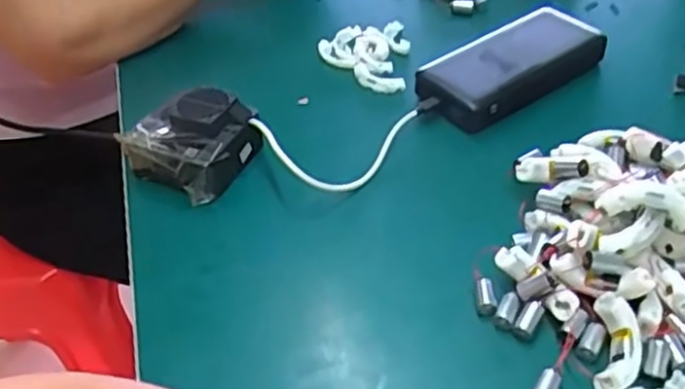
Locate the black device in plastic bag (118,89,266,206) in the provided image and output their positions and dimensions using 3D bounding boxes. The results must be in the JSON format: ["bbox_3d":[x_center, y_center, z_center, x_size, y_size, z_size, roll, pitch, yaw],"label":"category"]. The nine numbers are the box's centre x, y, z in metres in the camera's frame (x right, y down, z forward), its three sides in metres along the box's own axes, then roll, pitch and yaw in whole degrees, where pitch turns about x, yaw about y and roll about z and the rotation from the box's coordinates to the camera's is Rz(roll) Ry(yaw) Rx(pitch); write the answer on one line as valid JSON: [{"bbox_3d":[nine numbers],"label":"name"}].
[{"bbox_3d":[-0.111,-0.041,0.518,0.084,0.051,0.070,19,48,25],"label":"black device in plastic bag"}]

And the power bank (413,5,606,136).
[{"bbox_3d":[0.136,-0.107,0.575,0.157,0.028,0.071,-29,48,-24],"label":"power bank"}]

